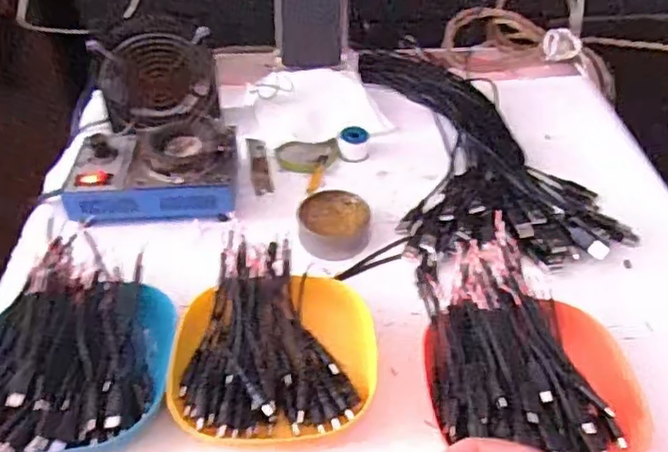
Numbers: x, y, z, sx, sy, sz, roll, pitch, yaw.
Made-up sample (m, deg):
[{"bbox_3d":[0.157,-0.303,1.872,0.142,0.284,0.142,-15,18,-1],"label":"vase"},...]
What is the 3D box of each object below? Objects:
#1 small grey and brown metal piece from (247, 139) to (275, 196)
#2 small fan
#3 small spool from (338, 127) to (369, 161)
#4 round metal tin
[{"bbox_3d":[-0.076,-0.063,0.652,0.019,0.005,0.092,-8,44,-7],"label":"small grey and brown metal piece"},{"bbox_3d":[-0.180,-0.152,0.661,0.117,0.094,0.031,-13,45,-12],"label":"small fan"},{"bbox_3d":[0.021,-0.084,0.654,0.031,0.026,0.030,-1,44,1],"label":"small spool"},{"bbox_3d":[0.001,-0.002,0.565,0.062,0.029,0.054,2,44,3],"label":"round metal tin"}]

